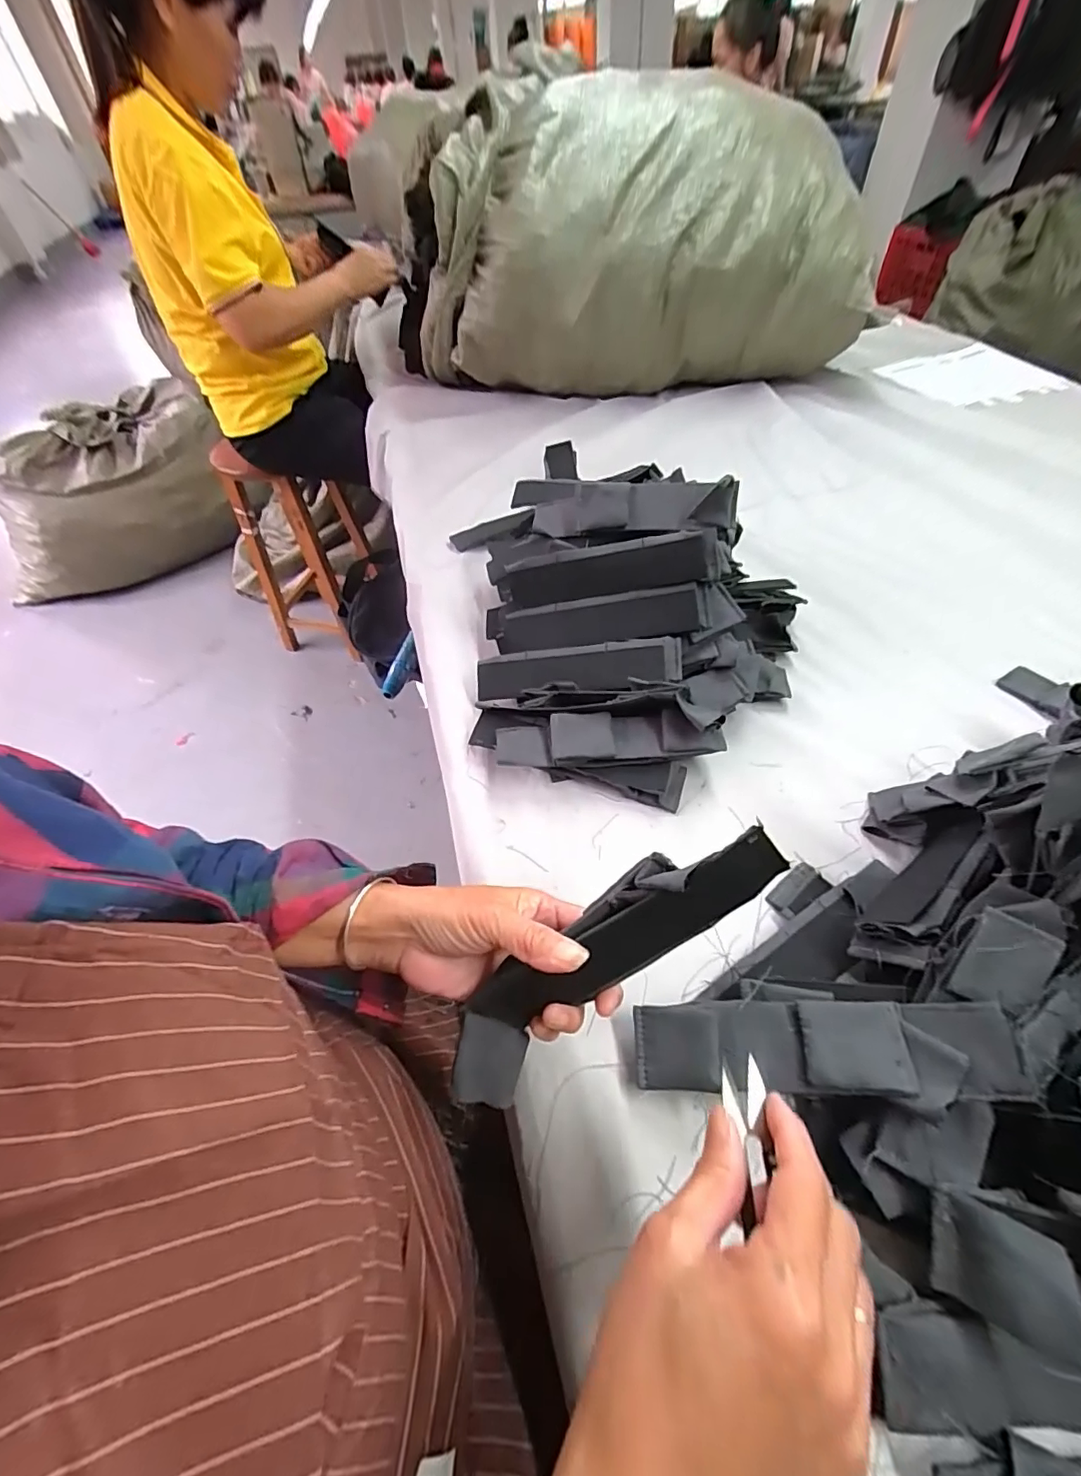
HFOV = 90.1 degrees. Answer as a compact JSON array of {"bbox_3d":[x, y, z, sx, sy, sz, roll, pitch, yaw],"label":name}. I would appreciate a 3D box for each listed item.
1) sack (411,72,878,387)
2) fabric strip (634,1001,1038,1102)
[{"bbox_3d":[0.136,-0.850,0.966,0.771,0.355,0.402,-10,51,-2],"label":"sack"},{"bbox_3d":[0.152,0.178,0.311,0.194,0.014,0.046,-11,48,19],"label":"fabric strip"}]

